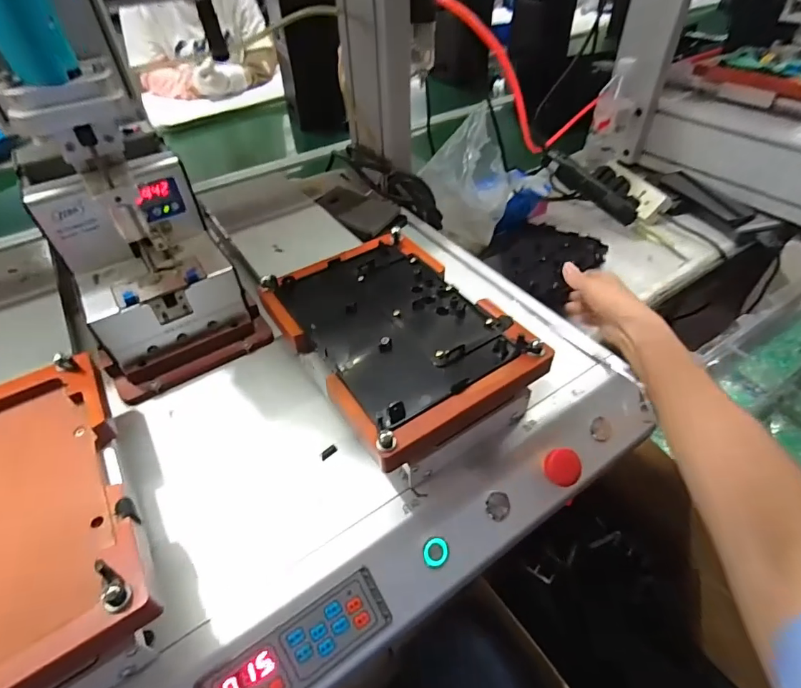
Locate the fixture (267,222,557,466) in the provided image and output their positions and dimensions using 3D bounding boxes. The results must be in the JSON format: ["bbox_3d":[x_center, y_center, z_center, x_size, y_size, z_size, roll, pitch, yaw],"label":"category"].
[{"bbox_3d":[-0.002,-0.013,0.378,0.157,0.036,0.214,-27,50,-23],"label":"fixture"}]

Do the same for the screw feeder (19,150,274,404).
[{"bbox_3d":[-0.246,-0.088,0.427,0.143,0.163,0.201,-28,52,-21],"label":"screw feeder"}]

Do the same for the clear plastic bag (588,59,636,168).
[{"bbox_3d":[0.419,-0.452,0.887,0.072,0.170,0.062,16,48,17],"label":"clear plastic bag"}]

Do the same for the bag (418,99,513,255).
[{"bbox_3d":[0.108,-0.240,0.708,0.112,0.178,0.127,29,53,28],"label":"bag"}]

